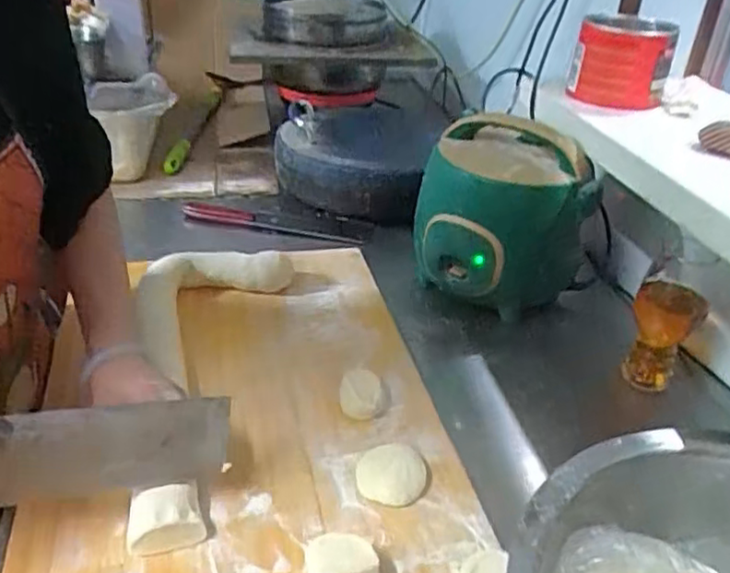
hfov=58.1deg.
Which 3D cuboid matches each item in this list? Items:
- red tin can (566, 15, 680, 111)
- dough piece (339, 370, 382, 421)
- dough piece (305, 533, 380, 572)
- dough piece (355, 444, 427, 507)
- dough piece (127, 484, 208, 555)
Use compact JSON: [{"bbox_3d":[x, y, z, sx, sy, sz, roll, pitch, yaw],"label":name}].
[{"bbox_3d":[0.358,-0.316,0.919,0.125,0.105,0.105,15,34,15],"label":"red tin can"},{"bbox_3d":[-0.005,0.116,0.714,0.042,0.030,0.052,0,33,-7],"label":"dough piece"},{"bbox_3d":[-0.018,0.223,0.529,0.059,0.033,0.056,1,33,-6],"label":"dough piece"},{"bbox_3d":[0.026,0.180,0.630,0.064,0.015,0.061,3,33,-2],"label":"dough piece"},{"bbox_3d":[-0.170,0.199,0.561,0.061,0.034,0.044,-8,35,-18],"label":"dough piece"}]

